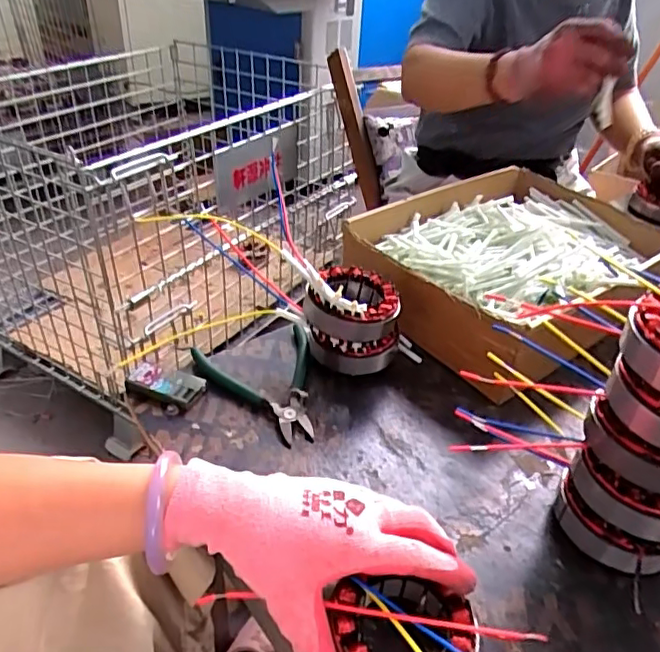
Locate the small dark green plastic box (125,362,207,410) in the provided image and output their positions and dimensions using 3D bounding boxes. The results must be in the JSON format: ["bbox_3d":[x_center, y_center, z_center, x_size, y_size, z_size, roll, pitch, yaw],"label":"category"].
[{"bbox_3d":[-0.151,0.055,0.531,0.074,0.013,0.032,17,38,19],"label":"small dark green plastic box"}]

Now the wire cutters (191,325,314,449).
[{"bbox_3d":[-0.054,0.052,0.541,0.105,0.013,0.138,-16,40,-25],"label":"wire cutters"}]

